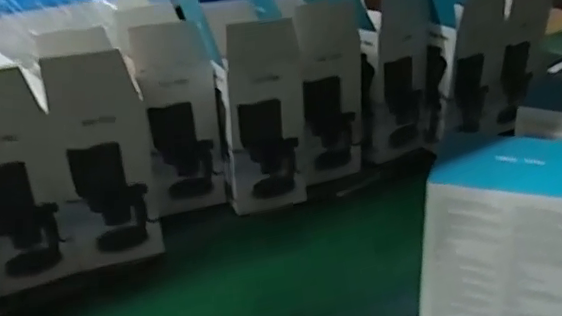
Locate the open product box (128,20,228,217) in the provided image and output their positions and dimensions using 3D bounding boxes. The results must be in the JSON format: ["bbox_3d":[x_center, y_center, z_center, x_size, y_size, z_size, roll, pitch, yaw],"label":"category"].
[{"bbox_3d":[-0.148,-0.056,0.884,0.109,0.272,0.074,-9,27,-11],"label":"open product box"}]

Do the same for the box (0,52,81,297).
[{"bbox_3d":[-0.347,0.005,0.763,0.114,0.300,0.134,-14,29,-20],"label":"box"}]

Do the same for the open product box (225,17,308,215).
[{"bbox_3d":[-0.023,-0.058,0.867,0.113,0.276,0.077,-2,27,2],"label":"open product box"}]

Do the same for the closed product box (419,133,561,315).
[{"bbox_3d":[0.220,0.099,0.576,0.152,0.242,0.080,7,28,19],"label":"closed product box"}]

